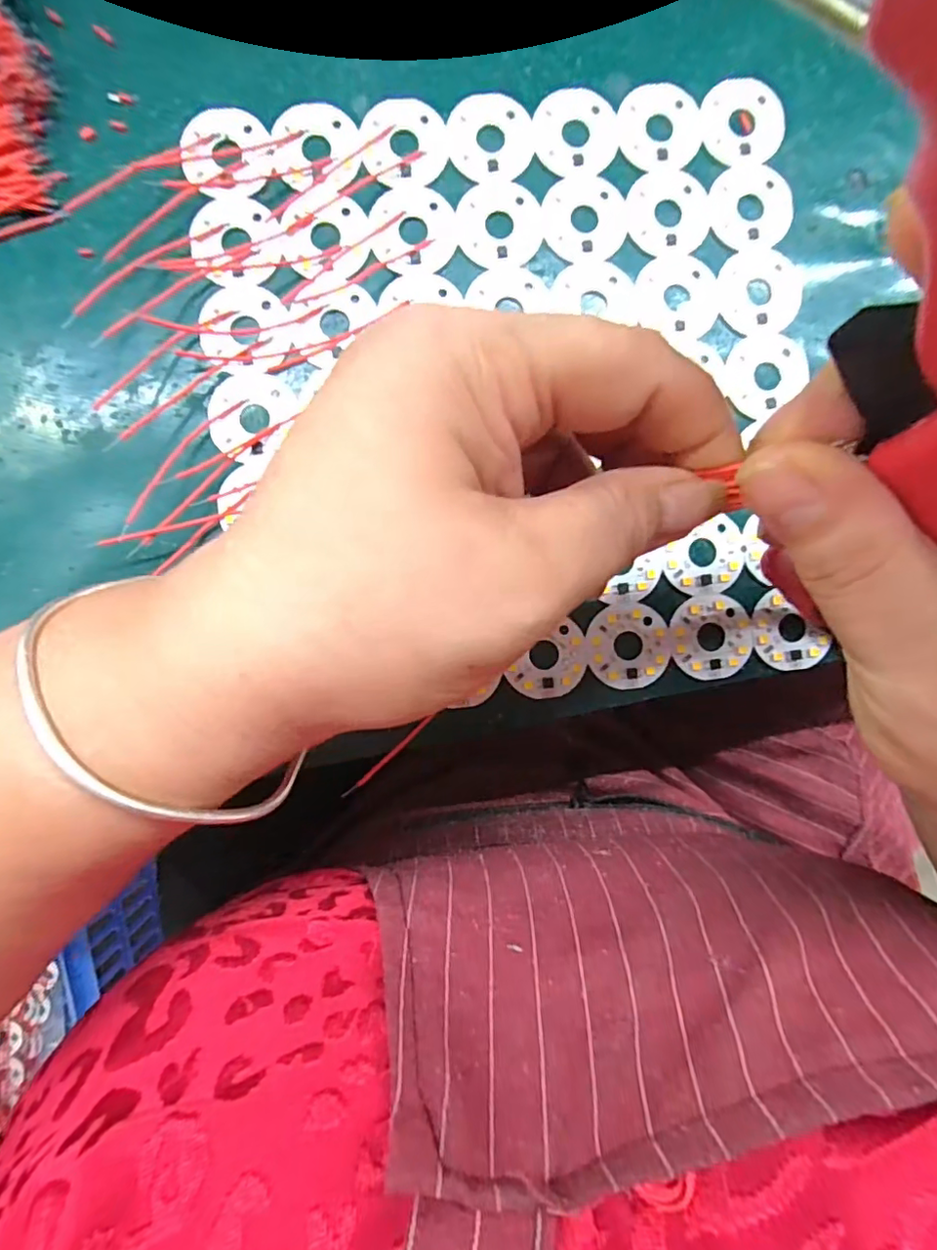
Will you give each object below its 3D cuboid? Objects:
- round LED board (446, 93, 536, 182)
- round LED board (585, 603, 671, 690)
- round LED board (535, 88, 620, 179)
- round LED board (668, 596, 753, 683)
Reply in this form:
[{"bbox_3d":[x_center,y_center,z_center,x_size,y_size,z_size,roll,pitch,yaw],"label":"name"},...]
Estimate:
[{"bbox_3d":[0.008,-0.174,0.196,0.031,0.004,0.031,0,90,-2],"label":"round LED board"},{"bbox_3d":[0.058,0.008,0.198,0.030,0.004,0.030,0,90,-2],"label":"round LED board"},{"bbox_3d":[0.039,-0.176,0.197,0.030,0.004,0.029,0,90,-2],"label":"round LED board"},{"bbox_3d":[0.088,0.005,0.200,0.029,0.004,0.030,0,90,-2],"label":"round LED board"}]

